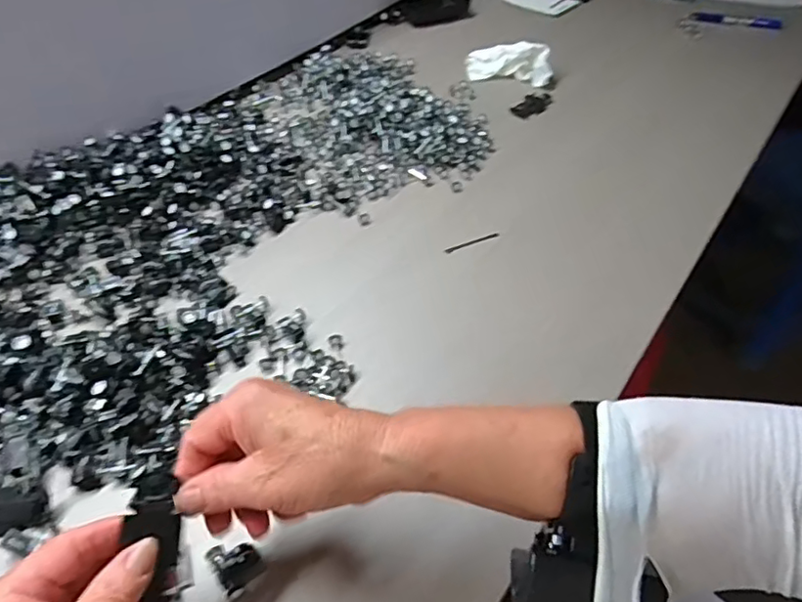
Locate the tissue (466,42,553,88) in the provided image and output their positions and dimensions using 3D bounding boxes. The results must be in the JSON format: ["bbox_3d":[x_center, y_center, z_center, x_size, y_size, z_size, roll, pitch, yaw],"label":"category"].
[{"bbox_3d":[0.144,-0.321,0.769,0.110,0.038,0.057,9,47,6],"label":"tissue"}]

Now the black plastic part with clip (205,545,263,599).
[{"bbox_3d":[-0.099,0.156,0.347,0.026,0.013,0.032,-28,54,-26],"label":"black plastic part with clip"}]

